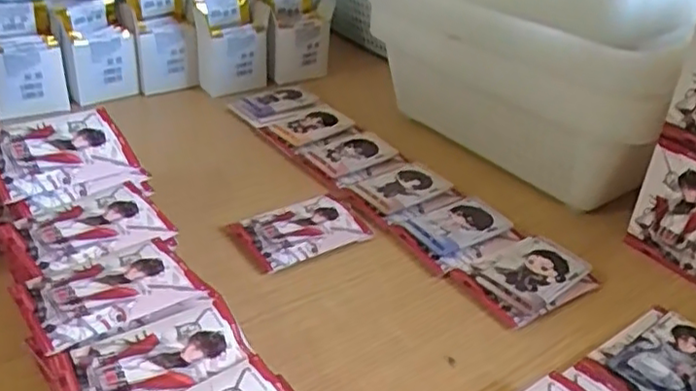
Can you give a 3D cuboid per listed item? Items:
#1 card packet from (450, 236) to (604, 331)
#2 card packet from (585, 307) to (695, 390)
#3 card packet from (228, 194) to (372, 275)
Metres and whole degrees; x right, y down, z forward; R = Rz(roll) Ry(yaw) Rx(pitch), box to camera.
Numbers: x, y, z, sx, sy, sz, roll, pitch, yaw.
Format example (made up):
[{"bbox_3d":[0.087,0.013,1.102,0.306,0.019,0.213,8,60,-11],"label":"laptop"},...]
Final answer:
[{"bbox_3d":[0.138,0.064,0.519,0.096,0.020,0.076,-15,36,-28],"label":"card packet"},{"bbox_3d":[0.217,0.117,0.443,0.094,0.019,0.076,-19,38,-32],"label":"card packet"},{"bbox_3d":[-0.041,0.029,0.561,0.106,0.012,0.070,-17,37,-30],"label":"card packet"}]

